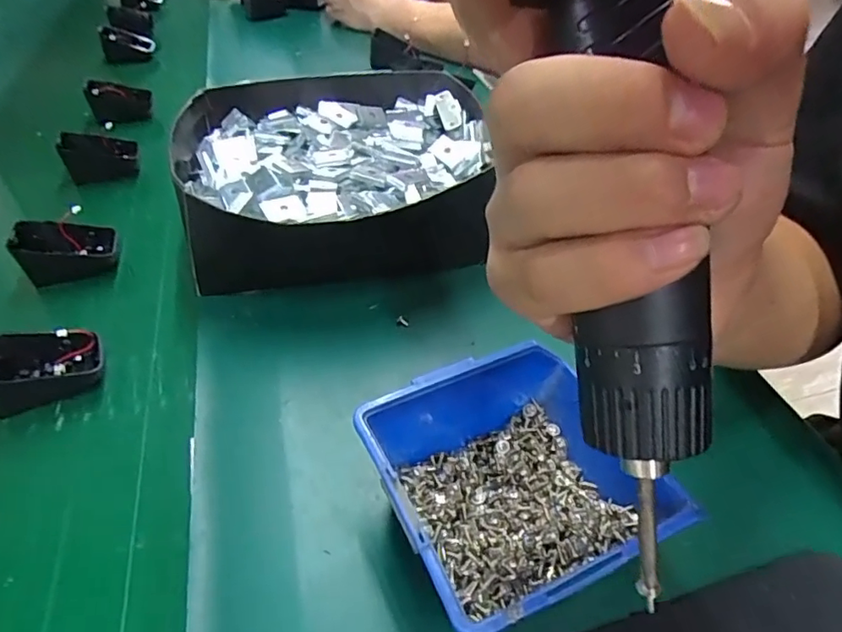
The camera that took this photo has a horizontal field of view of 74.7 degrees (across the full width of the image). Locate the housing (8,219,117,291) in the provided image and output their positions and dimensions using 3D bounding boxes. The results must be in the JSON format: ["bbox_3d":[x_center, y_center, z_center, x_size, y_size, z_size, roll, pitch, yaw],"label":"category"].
[{"bbox_3d":[-0.273,-0.053,0.429,0.068,0.037,0.047,-13,45,-14],"label":"housing"}]

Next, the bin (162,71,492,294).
[{"bbox_3d":[-0.068,-0.113,0.458,0.244,0.088,0.237,-9,44,-10],"label":"bin"}]

